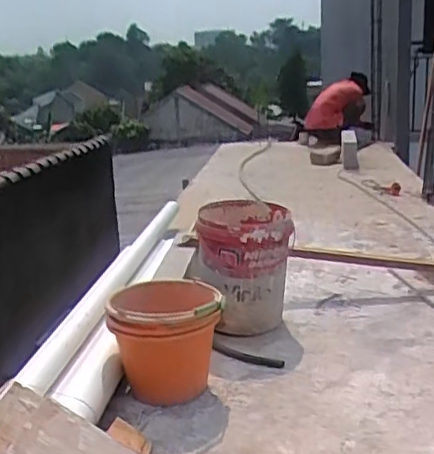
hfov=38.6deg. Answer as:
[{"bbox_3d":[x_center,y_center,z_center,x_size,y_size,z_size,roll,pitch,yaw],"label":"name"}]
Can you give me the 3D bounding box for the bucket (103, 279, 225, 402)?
[{"bbox_3d":[-0.137,0.325,1.694,0.290,0.294,0.290,-3,15,1],"label":"bucket"}]

